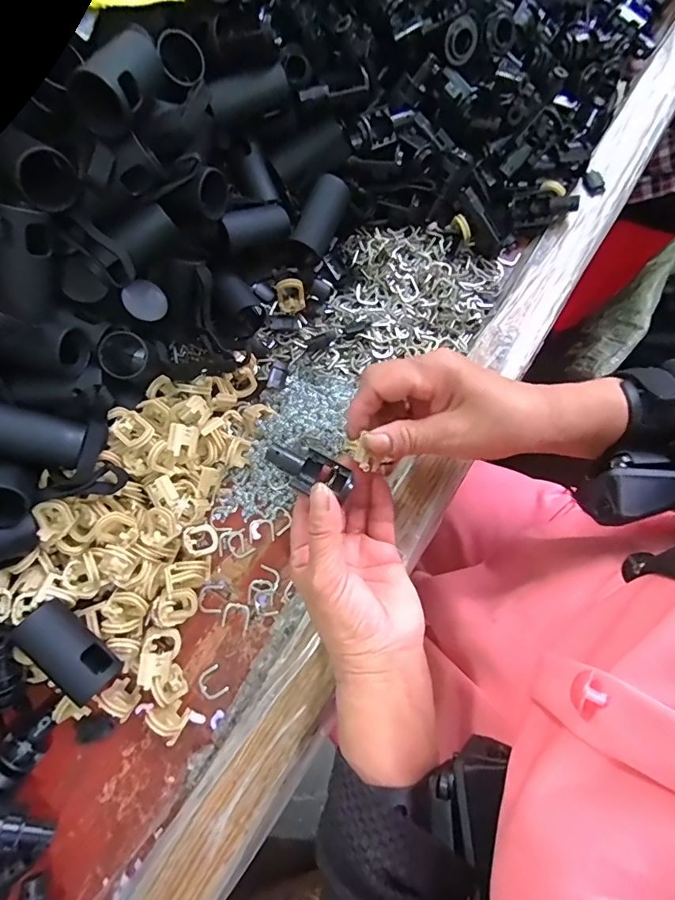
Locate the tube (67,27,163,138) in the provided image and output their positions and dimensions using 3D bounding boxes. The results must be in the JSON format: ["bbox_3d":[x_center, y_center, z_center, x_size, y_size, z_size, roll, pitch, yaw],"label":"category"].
[{"bbox_3d":[-0.117,-0.207,0.249,0.029,0.032,0.065,20,66,3],"label":"tube"}]

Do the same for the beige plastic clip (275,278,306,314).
[{"bbox_3d":[-0.036,-0.124,0.361,0.023,0.026,0.008,-4,41,3],"label":"beige plastic clip"}]

